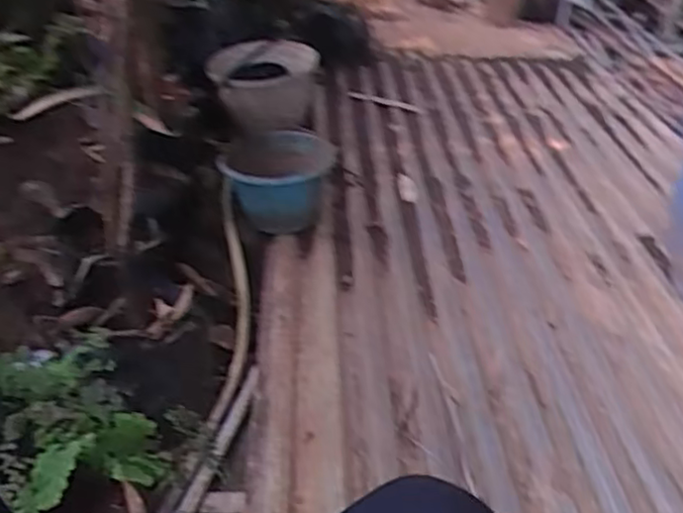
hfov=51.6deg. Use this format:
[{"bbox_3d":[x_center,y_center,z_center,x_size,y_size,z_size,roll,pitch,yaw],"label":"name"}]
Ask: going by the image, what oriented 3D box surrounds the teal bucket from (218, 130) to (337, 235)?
[{"bbox_3d":[-0.141,-0.159,1.576,0.243,0.178,0.211,1,35,-1],"label":"teal bucket"}]

